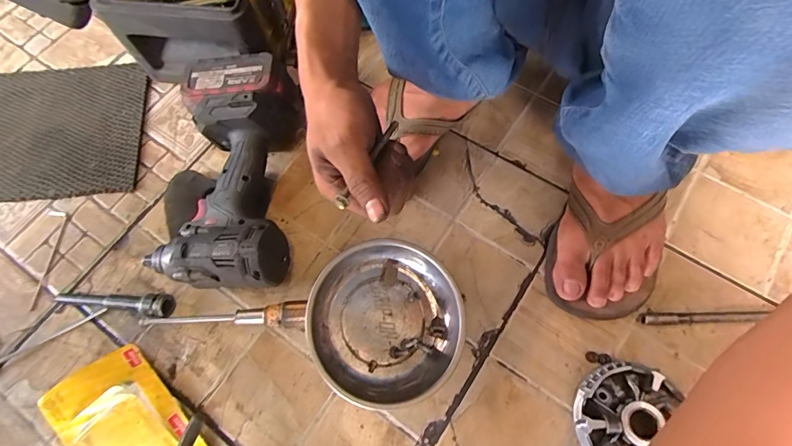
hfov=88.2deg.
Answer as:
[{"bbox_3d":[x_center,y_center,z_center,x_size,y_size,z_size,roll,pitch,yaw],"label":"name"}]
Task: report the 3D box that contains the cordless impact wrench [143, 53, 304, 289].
[{"bbox_3d":[-0.185,-0.053,0.443,0.147,0.085,0.249,-2,68,1],"label":"cordless impact wrench"}]

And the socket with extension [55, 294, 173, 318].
[{"bbox_3d":[-0.298,0.080,0.430,0.130,0.025,0.023,7,69,5],"label":"socket with extension"}]

